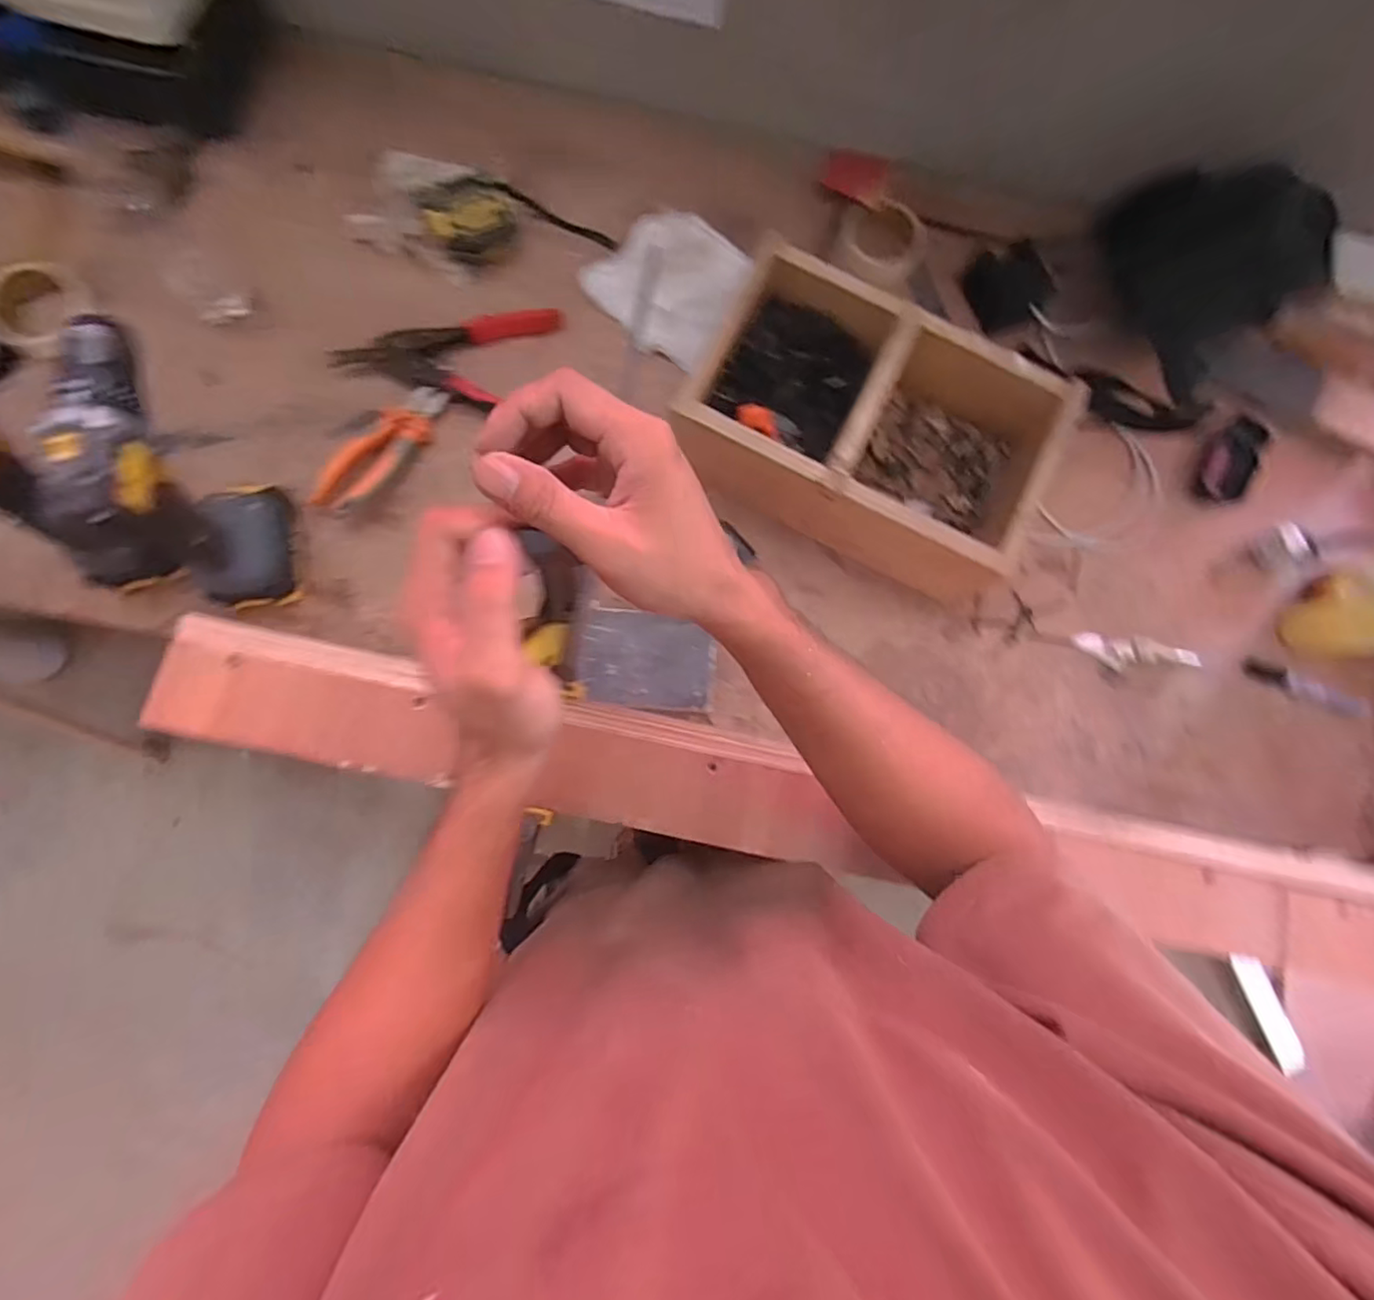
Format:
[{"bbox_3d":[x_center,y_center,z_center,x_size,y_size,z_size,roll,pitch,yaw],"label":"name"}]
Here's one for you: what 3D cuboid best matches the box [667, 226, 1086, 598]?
[{"bbox_3d":[0.191,-0.221,0.612,0.361,0.118,0.210,27,80,0],"label":"box"}]

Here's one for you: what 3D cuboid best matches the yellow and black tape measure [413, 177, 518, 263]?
[{"bbox_3d":[-0.232,-0.463,0.664,0.093,0.057,0.061,-26,84,-8],"label":"yellow and black tape measure"}]

